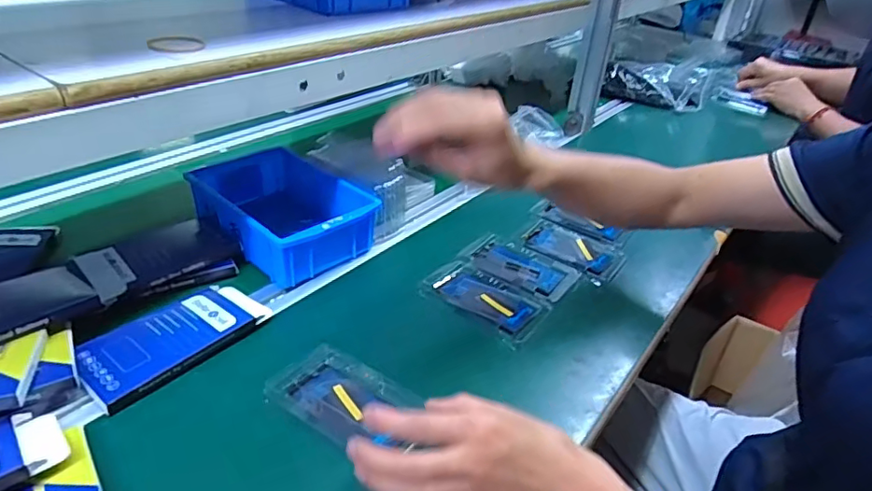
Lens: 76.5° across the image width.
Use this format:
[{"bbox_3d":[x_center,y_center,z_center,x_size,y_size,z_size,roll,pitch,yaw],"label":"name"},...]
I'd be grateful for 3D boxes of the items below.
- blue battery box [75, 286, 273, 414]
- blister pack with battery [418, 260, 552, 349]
[{"bbox_3d":[-0.228,0.078,0.483,0.082,0.013,0.150,29,40,32],"label":"blue battery box"},{"bbox_3d":[0.049,0.052,0.583,0.129,0.004,0.069,26,38,28],"label":"blister pack with battery"}]

